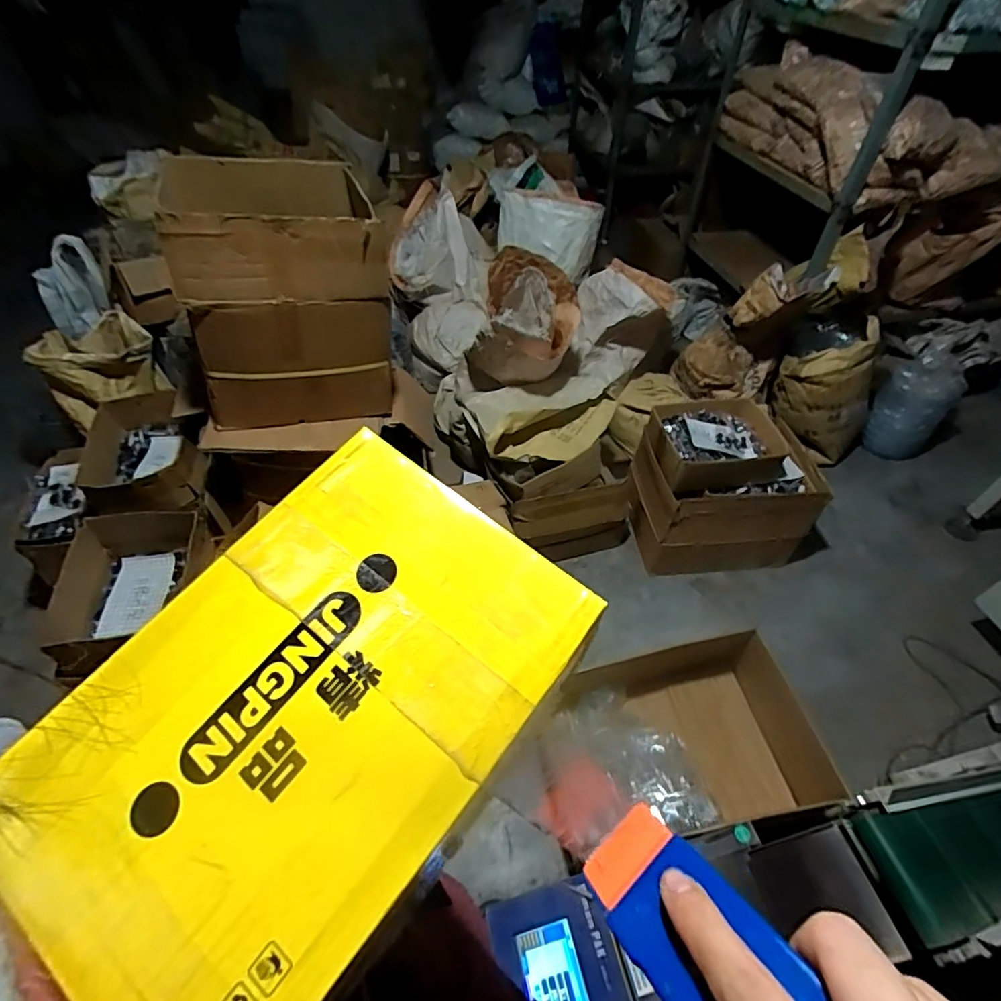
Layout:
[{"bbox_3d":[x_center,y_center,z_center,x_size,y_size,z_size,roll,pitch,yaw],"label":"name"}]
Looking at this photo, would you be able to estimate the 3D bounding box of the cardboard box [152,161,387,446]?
[{"bbox_3d":[-0.496,-0.477,1.203,0.430,0.538,0.362,-13,49,-13],"label":"cardboard box"}]

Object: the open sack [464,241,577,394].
[{"bbox_3d":[0.068,-0.501,1.592,0.323,0.385,0.286,0,48,-2],"label":"open sack"}]

